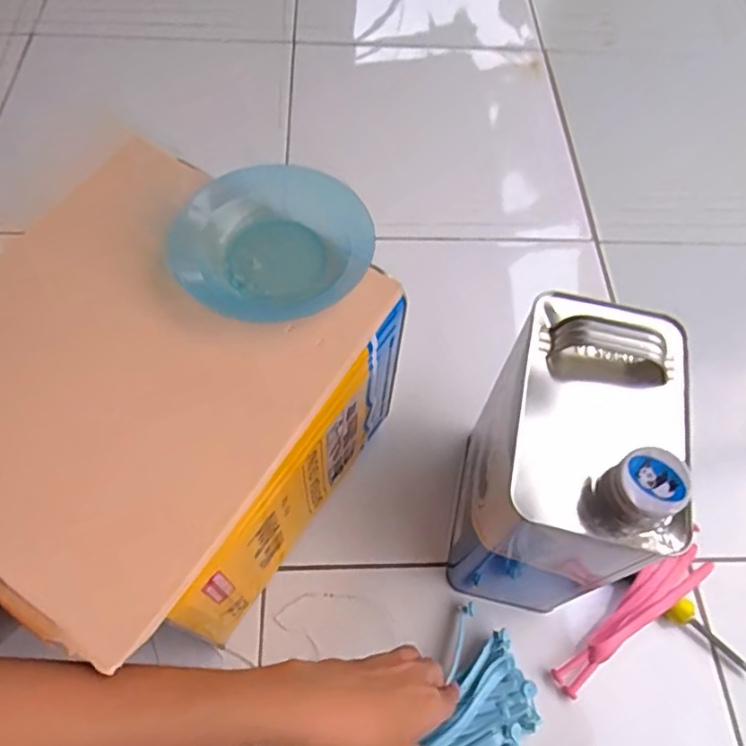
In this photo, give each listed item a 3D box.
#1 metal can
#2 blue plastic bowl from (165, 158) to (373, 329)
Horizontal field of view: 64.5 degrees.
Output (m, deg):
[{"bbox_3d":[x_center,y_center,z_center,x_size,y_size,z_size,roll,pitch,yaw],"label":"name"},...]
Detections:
[{"bbox_3d":[0.140,0.076,0.466,0.109,0.267,0.168,13,61,4],"label":"metal can"},{"bbox_3d":[-0.068,-0.087,0.399,0.132,0.030,0.124,1,61,-2],"label":"blue plastic bowl"}]

